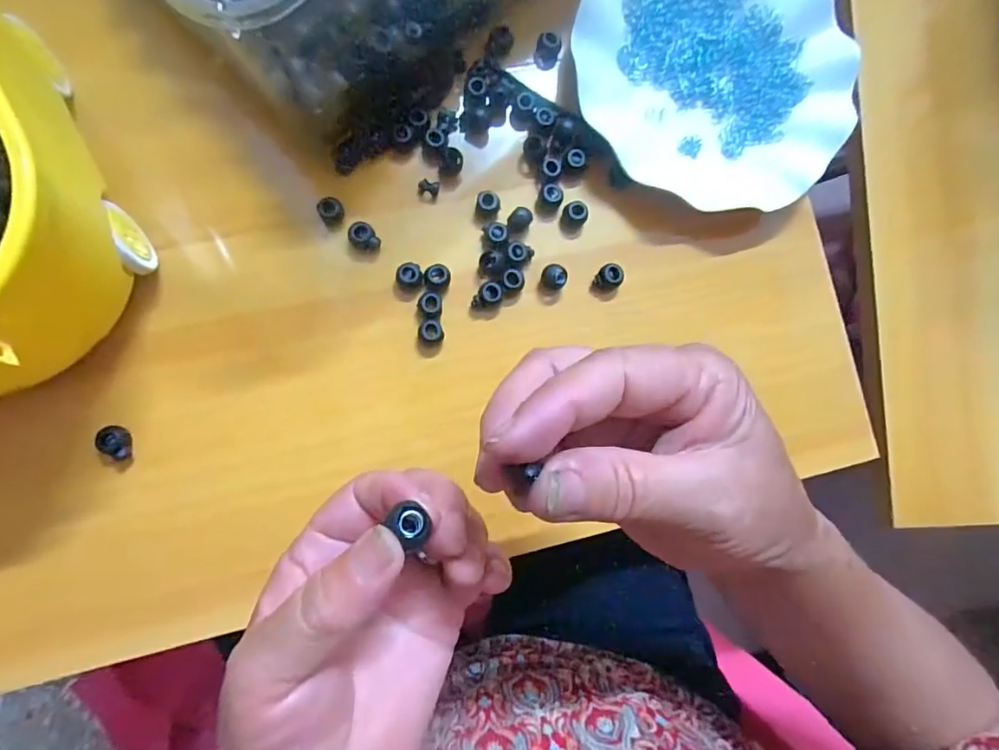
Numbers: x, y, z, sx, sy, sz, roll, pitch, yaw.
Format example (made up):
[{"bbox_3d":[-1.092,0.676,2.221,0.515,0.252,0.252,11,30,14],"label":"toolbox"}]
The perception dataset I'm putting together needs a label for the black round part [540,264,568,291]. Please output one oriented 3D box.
[{"bbox_3d":[0.033,-0.060,0.316,0.016,0.012,0.013,43,81,-1],"label":"black round part"}]

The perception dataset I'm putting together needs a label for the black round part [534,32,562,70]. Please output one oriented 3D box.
[{"bbox_3d":[0.031,-0.210,0.332,0.015,0.016,0.014,1,84,-7],"label":"black round part"}]

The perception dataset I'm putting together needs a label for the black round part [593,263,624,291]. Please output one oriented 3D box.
[{"bbox_3d":[0.069,-0.061,0.320,0.016,0.012,0.014,15,83,-5],"label":"black round part"}]

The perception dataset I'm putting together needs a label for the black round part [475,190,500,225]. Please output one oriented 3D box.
[{"bbox_3d":[-0.007,-0.103,0.314,0.015,0.012,0.016,1,84,-7],"label":"black round part"}]

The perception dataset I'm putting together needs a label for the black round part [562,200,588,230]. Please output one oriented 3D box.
[{"bbox_3d":[0.048,-0.100,0.320,0.014,0.012,0.014,1,84,-7],"label":"black round part"}]

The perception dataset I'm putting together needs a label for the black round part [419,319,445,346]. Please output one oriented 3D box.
[{"bbox_3d":[-0.040,-0.026,0.304,0.015,0.011,0.014,1,84,-7],"label":"black round part"}]

